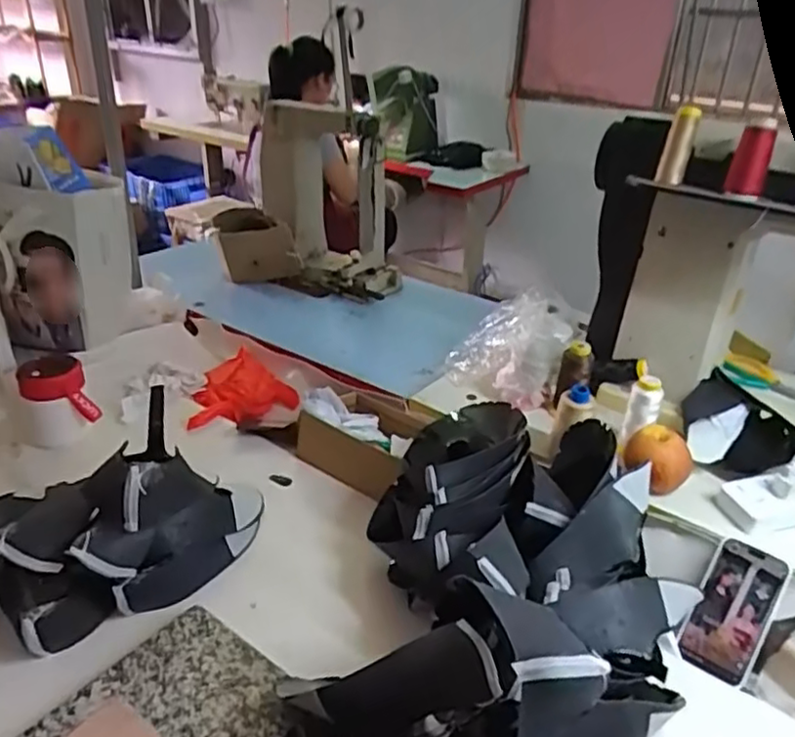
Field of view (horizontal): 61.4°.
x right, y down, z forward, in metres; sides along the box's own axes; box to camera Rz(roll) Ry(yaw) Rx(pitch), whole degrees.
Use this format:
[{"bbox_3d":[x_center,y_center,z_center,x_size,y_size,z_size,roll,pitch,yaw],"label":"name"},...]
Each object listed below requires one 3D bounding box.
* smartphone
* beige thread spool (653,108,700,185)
[{"bbox_3d":[0.404,0.289,0.804,0.080,0.013,0.158,26,78,27],"label":"smartphone"},{"bbox_3d":[0.401,-0.317,0.955,0.036,0.104,0.042,18,33,26],"label":"beige thread spool"}]

